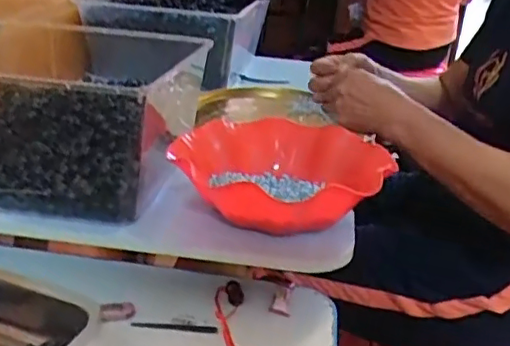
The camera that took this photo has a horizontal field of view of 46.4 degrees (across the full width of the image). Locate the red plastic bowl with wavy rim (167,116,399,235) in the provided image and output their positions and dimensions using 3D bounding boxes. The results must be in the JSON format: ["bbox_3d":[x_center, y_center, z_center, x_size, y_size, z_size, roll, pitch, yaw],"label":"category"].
[{"bbox_3d":[0.024,-0.001,0.620,0.209,0.055,0.203,3,24,-2],"label":"red plastic bowl with wavy rim"}]

